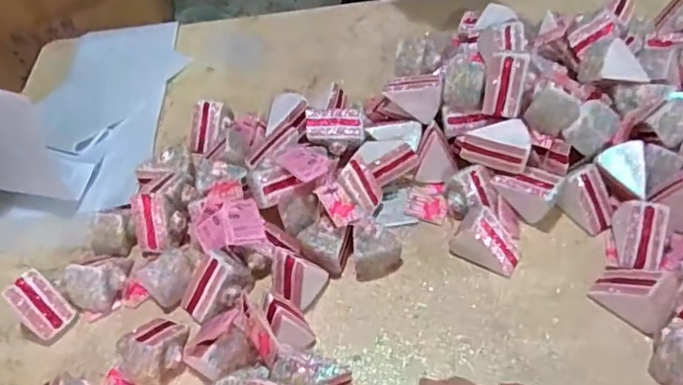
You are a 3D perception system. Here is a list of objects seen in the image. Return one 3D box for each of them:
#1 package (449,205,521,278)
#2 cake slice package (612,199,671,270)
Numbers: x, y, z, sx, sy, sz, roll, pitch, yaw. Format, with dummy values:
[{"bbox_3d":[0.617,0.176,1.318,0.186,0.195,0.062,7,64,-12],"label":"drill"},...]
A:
[{"bbox_3d":[0.199,0.061,0.765,0.089,0.058,0.062,27,55,27],"label":"package"},{"bbox_3d":[0.383,0.054,0.727,0.059,0.057,0.076,14,50,18],"label":"cake slice package"}]

